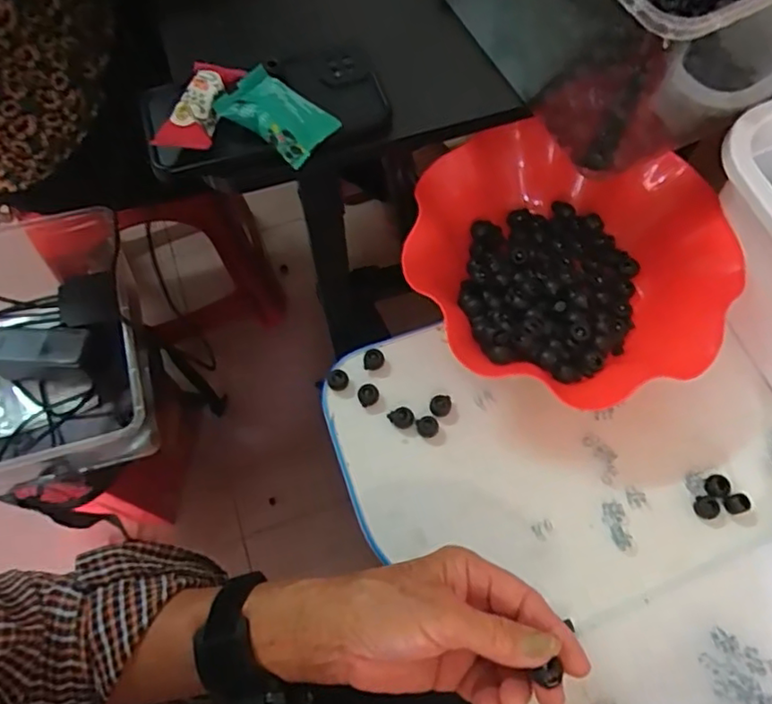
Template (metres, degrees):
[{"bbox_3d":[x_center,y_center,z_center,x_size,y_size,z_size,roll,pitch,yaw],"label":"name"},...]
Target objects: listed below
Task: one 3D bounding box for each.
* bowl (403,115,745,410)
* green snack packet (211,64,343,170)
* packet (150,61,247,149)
[{"bbox_3d":[0.127,-0.060,0.446,0.214,0.062,0.199,-1,67,2],"label":"bowl"},{"bbox_3d":[-0.072,-0.155,0.396,0.069,0.019,0.043,34,70,16],"label":"green snack packet"},{"bbox_3d":[-0.121,-0.162,0.391,0.033,0.013,0.073,15,66,8],"label":"packet"}]

